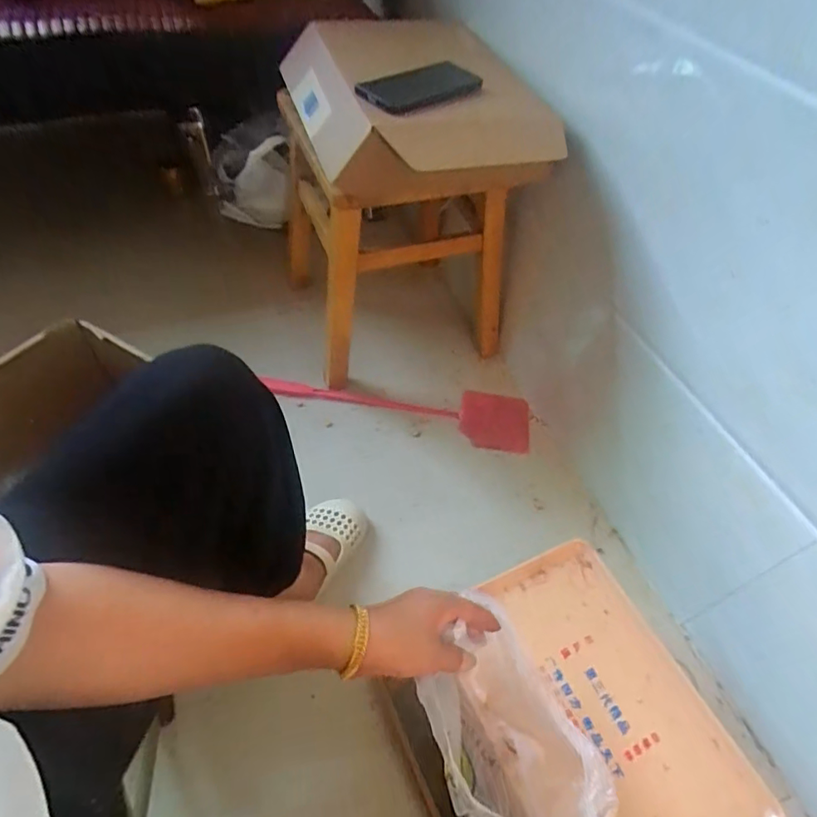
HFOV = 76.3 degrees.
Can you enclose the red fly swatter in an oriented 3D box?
[{"bbox_3d":[-0.019,-0.017,0.971,0.489,0.015,0.130,13,52,6],"label":"red fly swatter"}]

